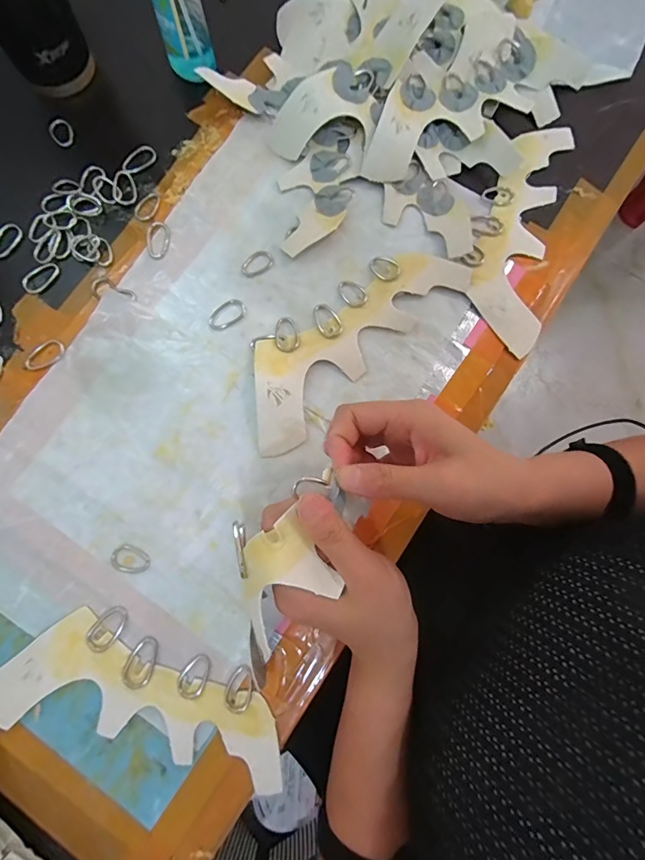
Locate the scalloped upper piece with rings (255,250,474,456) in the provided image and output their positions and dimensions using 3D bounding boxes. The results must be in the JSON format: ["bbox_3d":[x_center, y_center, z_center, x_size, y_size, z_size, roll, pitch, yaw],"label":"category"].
[{"bbox_3d":[0.025,-0.078,0.353,0.226,0.012,0.080,-38,82,-7],"label":"scalloped upper piece with rings"}]

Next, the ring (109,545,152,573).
[{"bbox_3d":[-0.148,0.099,0.324,0.031,0.004,0.020,12,80,1],"label":"ring"}]

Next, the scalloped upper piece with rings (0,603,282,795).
[{"bbox_3d":[-0.132,0.190,0.307,0.215,0.008,0.087,13,80,1],"label":"scalloped upper piece with rings"}]

